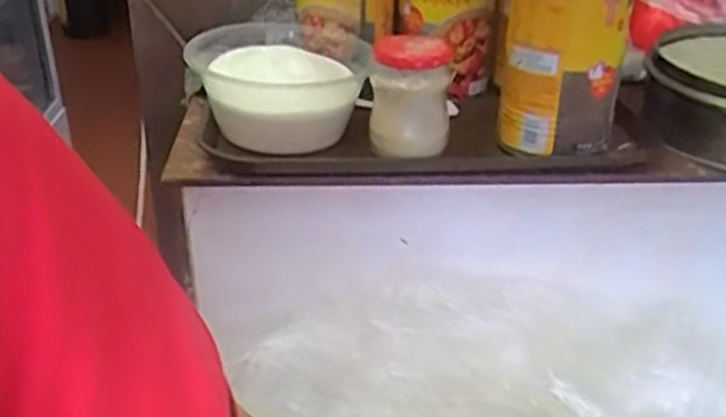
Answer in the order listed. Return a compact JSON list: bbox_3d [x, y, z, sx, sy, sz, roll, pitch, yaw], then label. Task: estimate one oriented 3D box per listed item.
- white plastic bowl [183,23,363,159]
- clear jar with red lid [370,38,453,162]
[{"bbox_3d":[-0.081,-0.111,0.706,0.139,0.078,0.138,-6,30,-12],"label":"white plastic bowl"},{"bbox_3d":[0.039,-0.092,0.650,0.065,0.088,0.056,1,29,2],"label":"clear jar with red lid"}]

